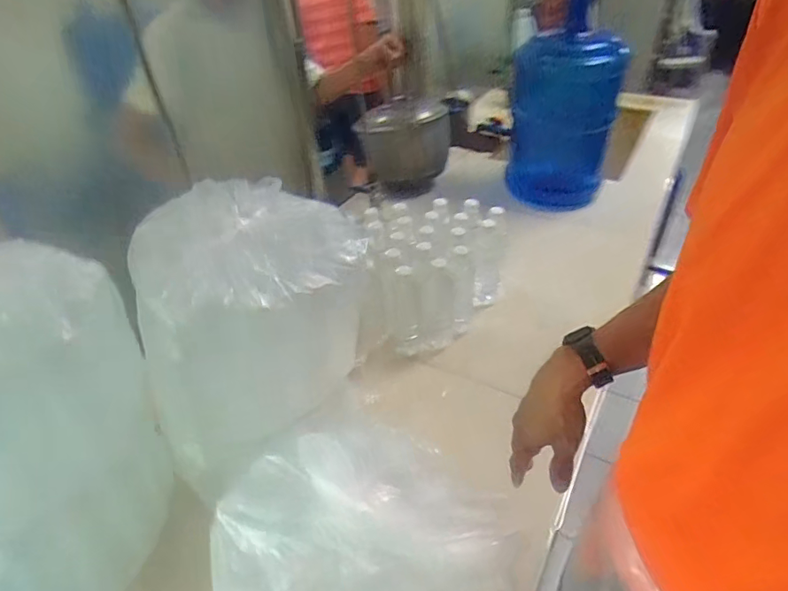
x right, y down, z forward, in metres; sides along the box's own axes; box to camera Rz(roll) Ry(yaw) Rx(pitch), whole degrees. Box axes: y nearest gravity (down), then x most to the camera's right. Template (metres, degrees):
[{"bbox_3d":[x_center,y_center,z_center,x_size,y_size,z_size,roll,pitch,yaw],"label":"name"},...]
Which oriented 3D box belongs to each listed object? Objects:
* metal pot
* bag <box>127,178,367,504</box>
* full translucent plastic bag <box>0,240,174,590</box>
[{"bbox_3d":[0.027,-0.435,1.435,0.248,0.227,0.299,-2,36,4],"label":"metal pot"},{"bbox_3d":[-0.144,0.018,0.602,0.231,0.235,0.223,-10,37,-7],"label":"bag"},{"bbox_3d":[-0.375,0.143,0.546,0.239,0.348,0.179,-23,40,-23],"label":"full translucent plastic bag"}]

